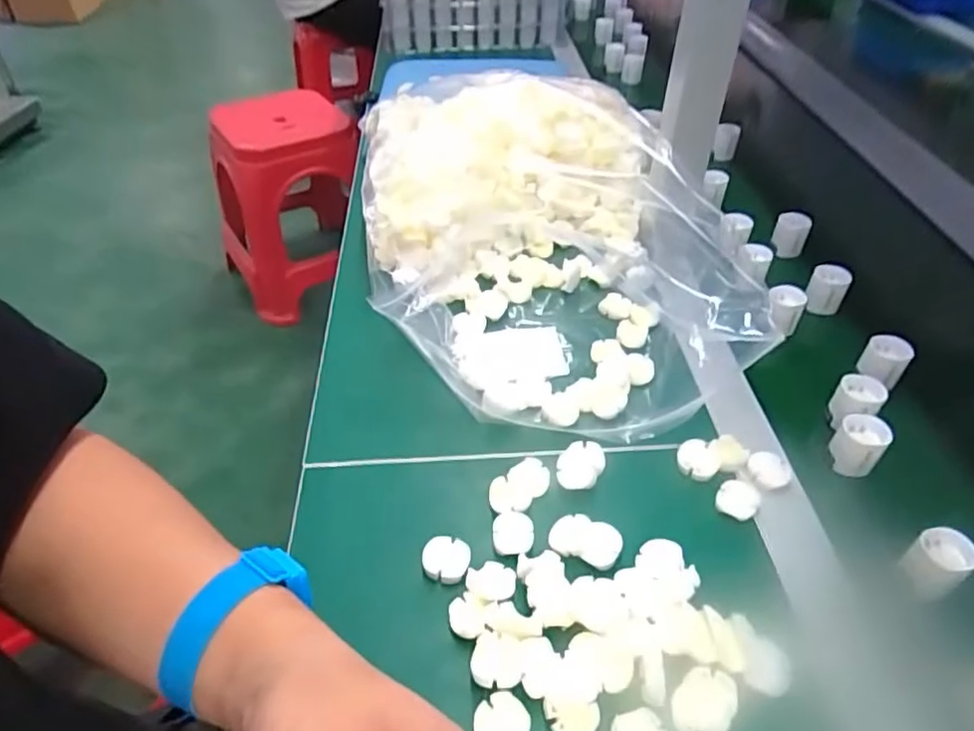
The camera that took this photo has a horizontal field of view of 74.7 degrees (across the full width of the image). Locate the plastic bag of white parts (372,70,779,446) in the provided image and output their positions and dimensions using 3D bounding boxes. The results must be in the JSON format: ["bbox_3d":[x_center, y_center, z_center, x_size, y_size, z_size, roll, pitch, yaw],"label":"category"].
[{"bbox_3d":[0.038,-0.129,0.566,0.286,0.103,0.435,-9,45,-8],"label":"plastic bag of white parts"}]

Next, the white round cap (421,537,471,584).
[{"bbox_3d":[-0.024,0.116,0.381,0.028,0.007,0.025,12,46,13],"label":"white round cap"}]

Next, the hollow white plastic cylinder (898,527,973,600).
[{"bbox_3d":[0.267,0.116,0.378,0.025,0.037,0.028,-12,45,-12],"label":"hollow white plastic cylinder"}]

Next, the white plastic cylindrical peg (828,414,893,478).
[{"bbox_3d":[0.260,0.055,0.446,0.034,0.030,0.031,0,44,0],"label":"white plastic cylindrical peg"}]

